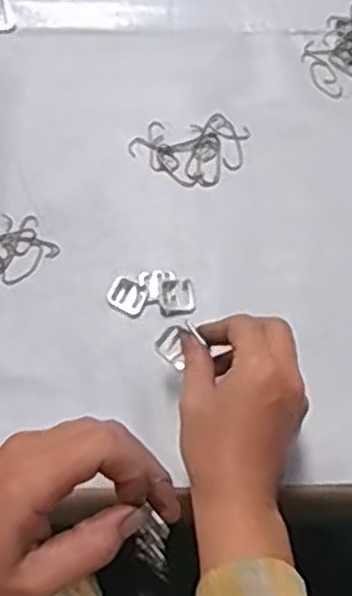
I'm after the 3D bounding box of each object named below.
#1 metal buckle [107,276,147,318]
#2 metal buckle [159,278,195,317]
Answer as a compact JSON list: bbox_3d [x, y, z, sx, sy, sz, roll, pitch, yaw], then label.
[{"bbox_3d":[-0.033,-0.001,0.543,0.024,0.004,0.022,26,69,12],"label":"metal buckle"},{"bbox_3d":[0.000,0.000,0.546,0.023,0.004,0.026,-7,66,-2],"label":"metal buckle"}]

